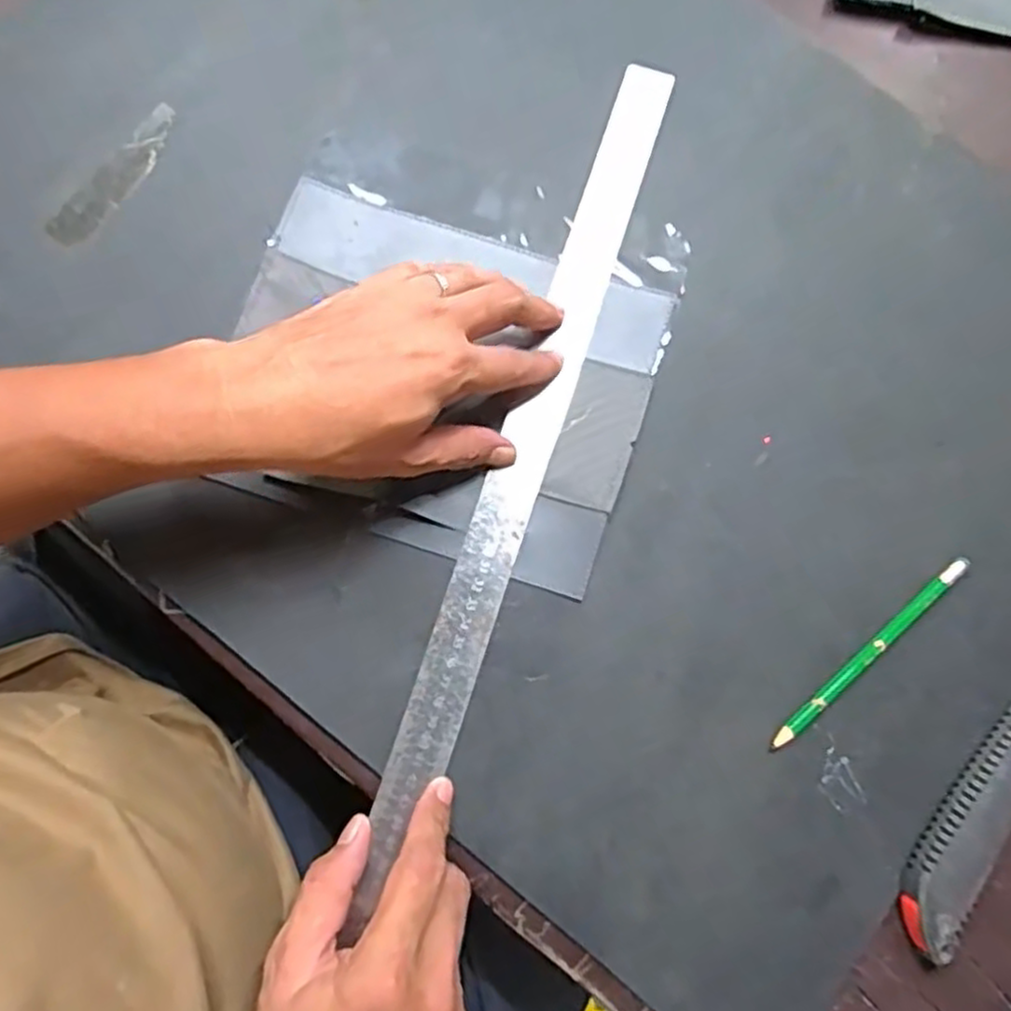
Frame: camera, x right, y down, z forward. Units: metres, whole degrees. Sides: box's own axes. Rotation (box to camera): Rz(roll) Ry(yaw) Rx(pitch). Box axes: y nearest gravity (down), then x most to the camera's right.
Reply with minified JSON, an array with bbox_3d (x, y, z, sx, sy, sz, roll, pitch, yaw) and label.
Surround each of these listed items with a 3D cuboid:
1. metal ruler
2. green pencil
[{"bbox_3d":[0.012,-0.034,0.393,0.030,0.007,0.469,19,79,2],"label":"metal ruler"},{"bbox_3d":[0.184,0.073,0.372,0.138,0.004,0.008,-40,83,-8],"label":"green pencil"}]

